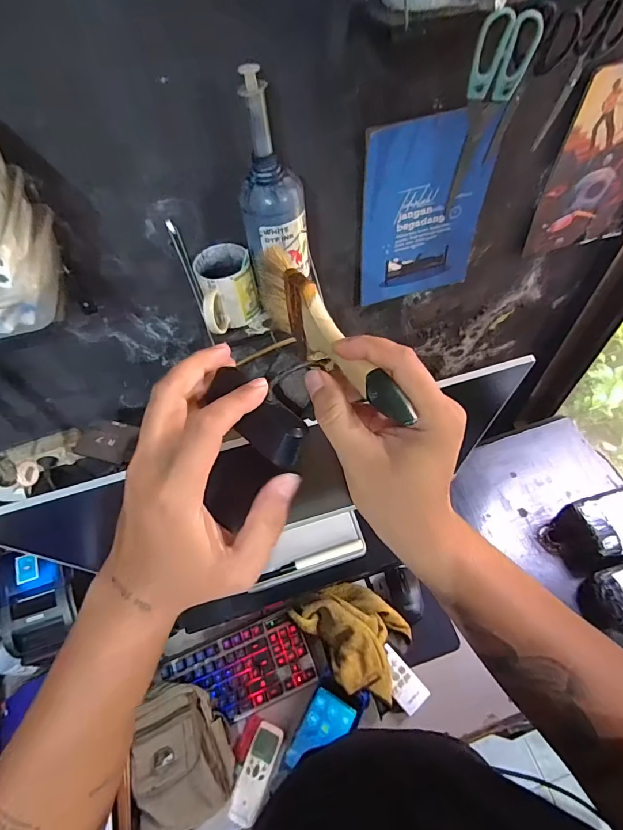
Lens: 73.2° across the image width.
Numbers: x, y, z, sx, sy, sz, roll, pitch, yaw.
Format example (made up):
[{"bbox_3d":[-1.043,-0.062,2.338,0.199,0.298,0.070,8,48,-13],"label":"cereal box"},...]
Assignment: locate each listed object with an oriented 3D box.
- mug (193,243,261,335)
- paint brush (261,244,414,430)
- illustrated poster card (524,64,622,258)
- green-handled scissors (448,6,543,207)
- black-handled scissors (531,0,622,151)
[{"bbox_3d":[-0.121,-0.182,0.624,0.079,0.083,0.115,-13,56,-4],"label":"mug"},{"bbox_3d":[0.008,-0.055,0.299,0.022,0.062,0.194,-27,50,-13],"label":"paint brush"},{"bbox_3d":[0.501,-0.422,0.713,0.210,0.294,0.012,-15,56,-5],"label":"illustrated poster card"},{"bbox_3d":[0.190,-0.336,0.481,0.065,0.190,0.010,-4,58,-11],"label":"green-handled scissors"},{"bbox_3d":[0.315,-0.392,0.478,0.085,0.144,0.010,-24,63,-5],"label":"black-handled scissors"}]

